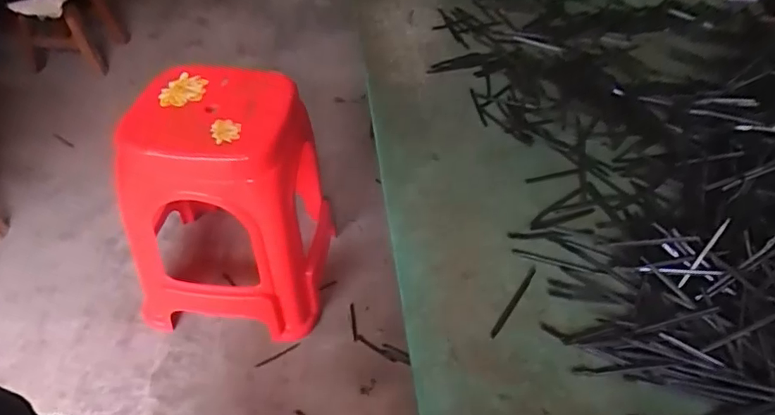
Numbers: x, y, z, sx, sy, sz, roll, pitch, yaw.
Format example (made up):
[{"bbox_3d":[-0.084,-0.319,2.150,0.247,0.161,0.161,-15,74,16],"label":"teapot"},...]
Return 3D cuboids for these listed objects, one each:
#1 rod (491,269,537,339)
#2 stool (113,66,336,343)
[{"bbox_3d":[0.129,0.096,0.549,0.007,0.008,0.099,28,49,23],"label":"rod"},{"bbox_3d":[-0.329,0.005,1.122,0.364,0.481,0.336,6,44,2],"label":"stool"}]

